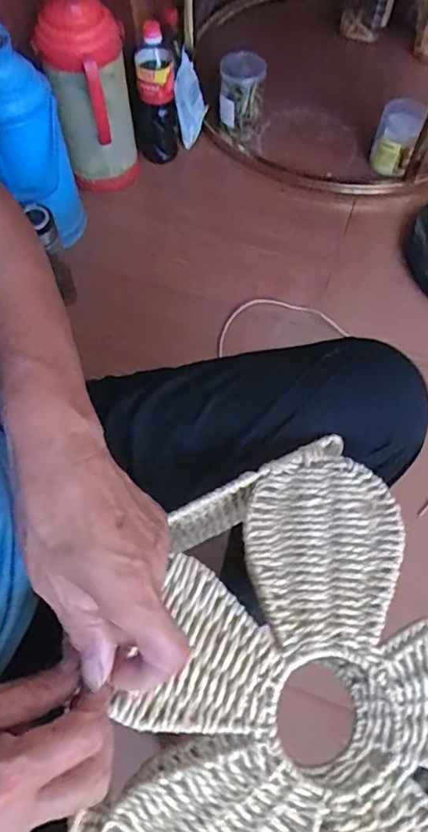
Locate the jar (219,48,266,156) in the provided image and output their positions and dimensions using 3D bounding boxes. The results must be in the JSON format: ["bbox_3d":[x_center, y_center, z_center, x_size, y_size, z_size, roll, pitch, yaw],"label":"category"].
[{"bbox_3d":[0.060,-0.658,1.176,0.098,0.152,0.113,-3,64,-2],"label":"jar"}]

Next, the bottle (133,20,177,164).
[{"bbox_3d":[-0.116,-0.621,1.090,0.082,0.254,0.072,-3,64,-2],"label":"bottle"}]

